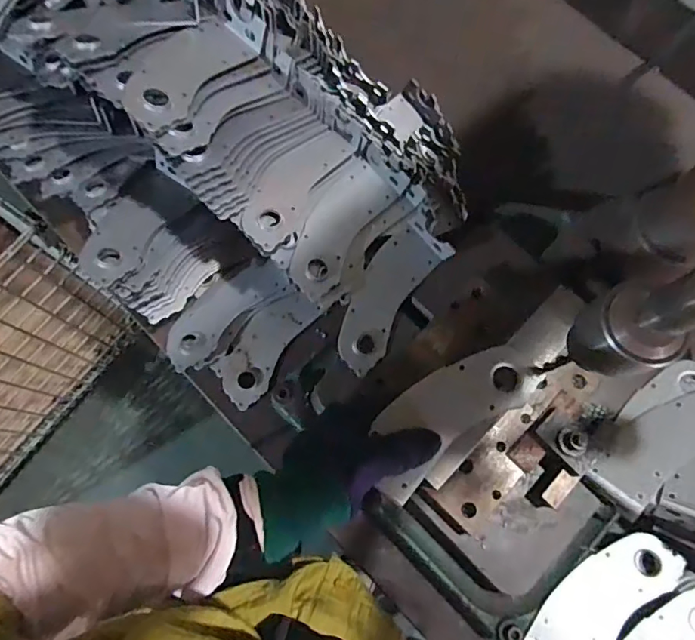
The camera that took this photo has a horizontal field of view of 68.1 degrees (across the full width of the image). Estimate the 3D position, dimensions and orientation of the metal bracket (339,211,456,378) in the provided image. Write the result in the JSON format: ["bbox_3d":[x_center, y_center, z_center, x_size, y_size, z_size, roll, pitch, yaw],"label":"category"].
[{"bbox_3d":[0.046,-0.031,0.578,0.069,0.018,0.181,37,74,-8],"label":"metal bracket"}]

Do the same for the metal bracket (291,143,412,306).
[{"bbox_3d":[-0.004,-0.110,0.567,0.068,0.016,0.183,39,70,-10],"label":"metal bracket"}]

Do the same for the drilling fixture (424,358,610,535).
[{"bbox_3d":[0.185,0.136,0.526,0.220,0.047,0.103,-34,78,-8],"label":"drilling fixture"}]

